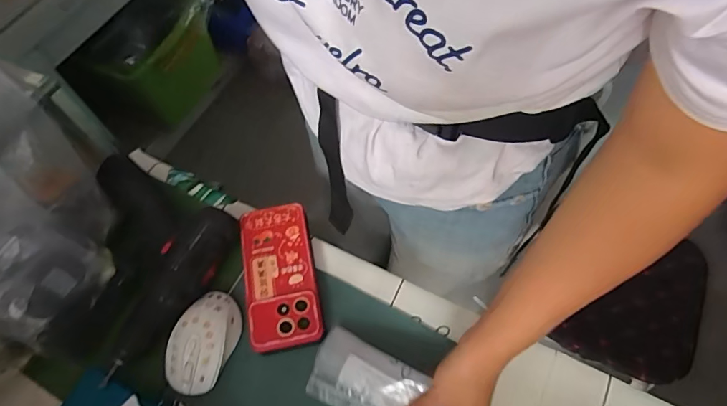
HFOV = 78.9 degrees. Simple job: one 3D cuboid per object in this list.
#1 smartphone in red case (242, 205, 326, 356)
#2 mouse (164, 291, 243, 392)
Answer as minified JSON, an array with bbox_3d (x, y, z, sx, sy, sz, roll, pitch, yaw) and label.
[{"bbox_3d":[-0.094,0.078,0.492,0.078,0.011,0.160,-11,63,-5],"label":"smartphone in red case"},{"bbox_3d":[-0.167,0.142,0.460,0.058,0.032,0.099,18,64,10],"label":"mouse"}]

